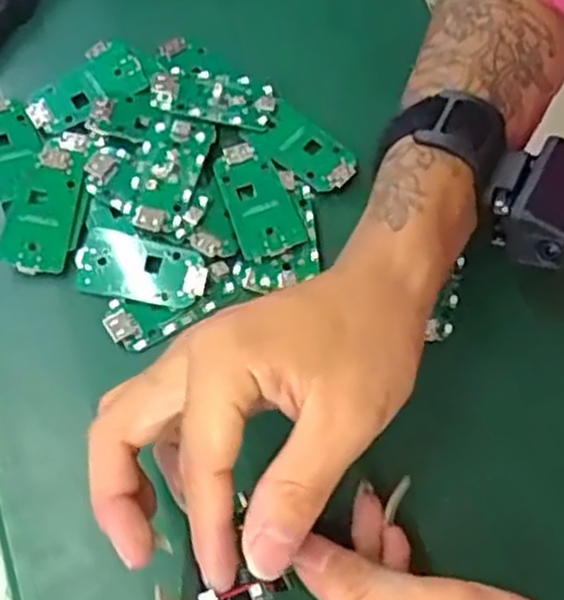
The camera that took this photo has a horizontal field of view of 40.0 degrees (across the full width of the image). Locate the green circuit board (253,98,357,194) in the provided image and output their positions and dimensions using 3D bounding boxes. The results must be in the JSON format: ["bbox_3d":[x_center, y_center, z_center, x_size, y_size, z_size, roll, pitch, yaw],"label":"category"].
[{"bbox_3d":[0.011,-0.079,0.406,0.030,0.004,0.057,-41,74,-11],"label":"green circuit board"}]

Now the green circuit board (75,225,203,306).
[{"bbox_3d":[-0.069,-0.015,0.376,0.063,0.005,0.031,10,81,8],"label":"green circuit board"}]

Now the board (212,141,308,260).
[{"bbox_3d":[-0.013,-0.050,0.389,0.032,0.006,0.062,-19,71,-4],"label":"board"}]

